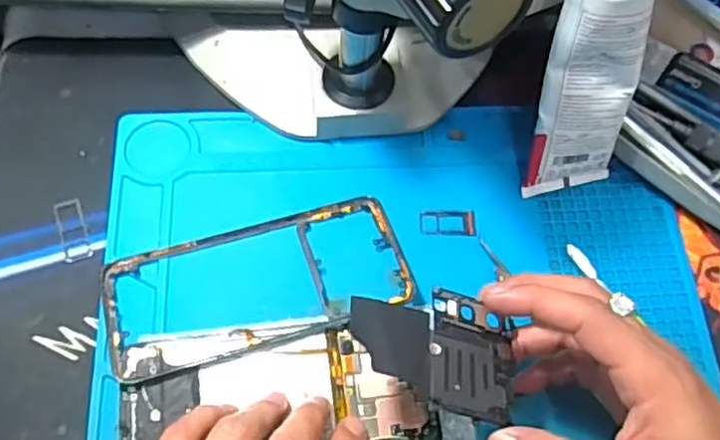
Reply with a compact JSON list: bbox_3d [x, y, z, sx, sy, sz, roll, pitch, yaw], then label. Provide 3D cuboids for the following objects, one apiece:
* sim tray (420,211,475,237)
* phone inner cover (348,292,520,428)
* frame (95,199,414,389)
[{"bbox_3d":[0.053,0.001,0.405,0.033,0.004,0.016,3,66,-2],"label":"sim tray"},{"bbox_3d":[0.036,0.058,0.314,0.082,0.004,0.057,23,53,-10],"label":"phone inner cover"},{"bbox_3d":[-0.057,0.035,0.377,0.167,0.007,0.076,-14,56,-10],"label":"frame"}]

